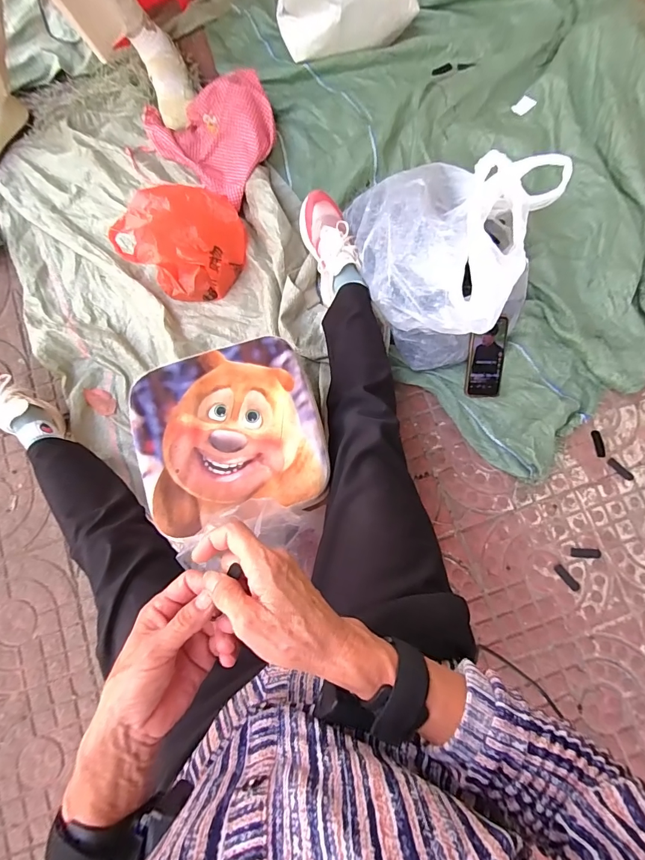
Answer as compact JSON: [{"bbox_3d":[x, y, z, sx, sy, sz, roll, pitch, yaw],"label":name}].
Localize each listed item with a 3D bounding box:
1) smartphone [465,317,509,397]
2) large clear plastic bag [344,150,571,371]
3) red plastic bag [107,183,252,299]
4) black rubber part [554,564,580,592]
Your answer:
[{"bbox_3d":[0.338,-0.145,0.804,0.082,0.010,0.155,-2,106,-7],"label":"smartphone"},{"bbox_3d":[0.251,-0.361,0.749,0.352,0.255,0.413,-3,78,-2],"label":"large clear plastic bag"},{"bbox_3d":[-0.279,-0.404,0.821,0.202,0.152,0.226,33,81,7],"label":"red plastic bag"},{"bbox_3d":[0.470,0.284,0.753,0.017,0.005,0.057,-38,81,-6],"label":"black rubber part"}]

